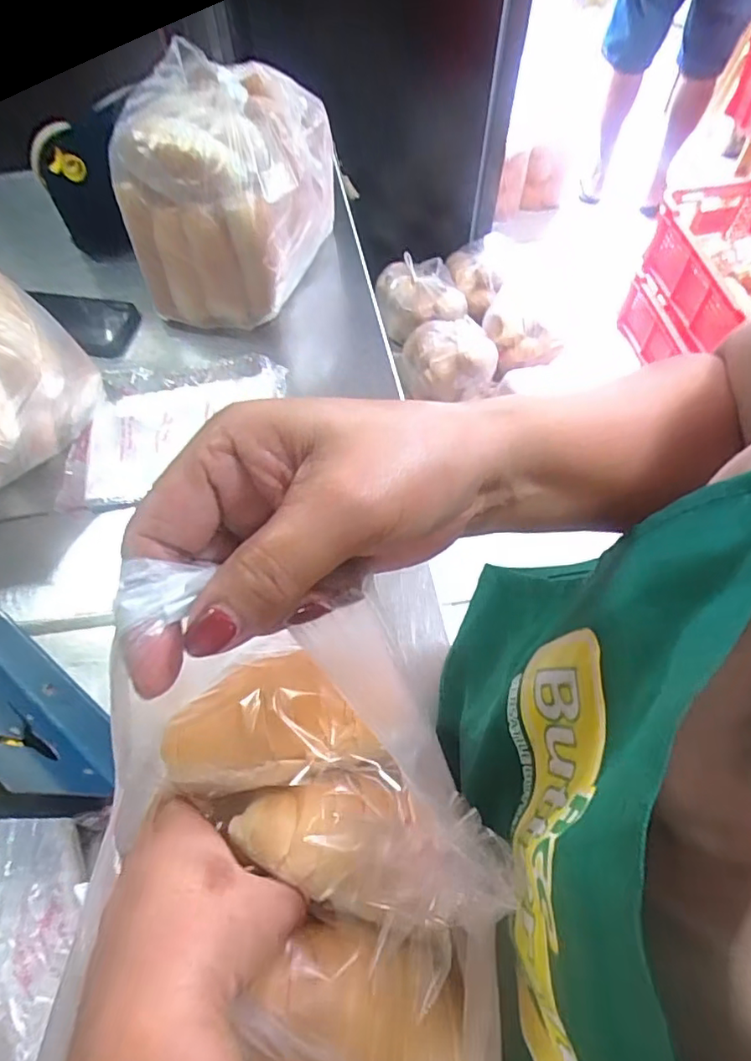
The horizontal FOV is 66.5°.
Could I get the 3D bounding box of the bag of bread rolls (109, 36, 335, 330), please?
[{"bbox_3d":[-0.155,-0.346,0.612,0.204,0.194,0.161,2,61,2],"label":"bag of bread rolls"}]

